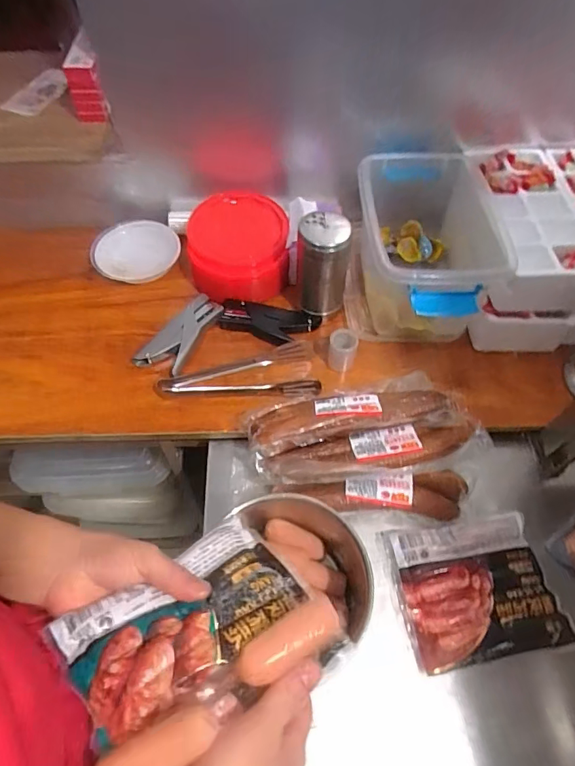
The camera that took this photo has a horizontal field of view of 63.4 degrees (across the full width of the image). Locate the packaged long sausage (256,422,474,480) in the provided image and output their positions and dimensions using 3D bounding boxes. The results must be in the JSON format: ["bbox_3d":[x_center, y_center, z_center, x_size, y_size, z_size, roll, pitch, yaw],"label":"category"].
[{"bbox_3d":[0.100,0.089,0.588,0.272,0.041,0.057,-6,61,-3],"label":"packaged long sausage"}]

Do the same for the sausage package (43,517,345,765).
[{"bbox_3d":[-0.067,0.187,0.349,0.180,0.030,0.136,-22,32,-34],"label":"sausage package"}]

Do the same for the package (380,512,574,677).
[{"bbox_3d":[0.217,0.238,0.539,0.173,0.022,0.150,-9,61,-4],"label":"package"}]

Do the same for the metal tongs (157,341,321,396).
[{"bbox_3d":[-0.068,-0.001,0.657,0.215,0.028,0.076,-10,61,-5],"label":"metal tongs"}]

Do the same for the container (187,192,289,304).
[{"bbox_3d":[-0.083,-0.220,0.755,0.165,0.070,0.163,0,60,1],"label":"container"}]

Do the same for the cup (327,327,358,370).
[{"bbox_3d":[0.078,-0.048,0.662,0.038,0.050,0.036,0,60,1],"label":"cup"}]

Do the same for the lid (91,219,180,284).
[{"bbox_3d":[-0.250,-0.216,0.771,0.142,0.046,0.101,-6,61,-3],"label":"lid"}]

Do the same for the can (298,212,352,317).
[{"bbox_3d":[0.050,-0.163,0.668,0.061,0.150,0.058,0,60,1],"label":"can"}]

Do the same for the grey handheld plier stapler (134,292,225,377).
[{"bbox_3d":[-0.160,-0.076,0.697,0.070,0.021,0.146,27,64,15],"label":"grey handheld plier stapler"}]

